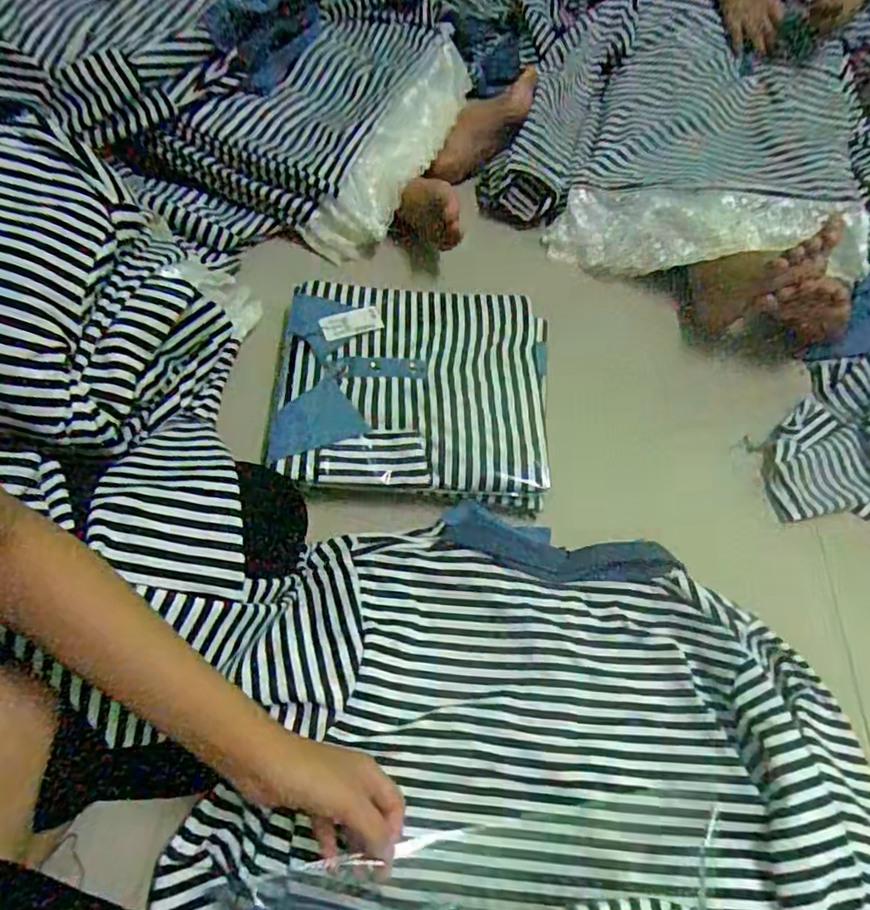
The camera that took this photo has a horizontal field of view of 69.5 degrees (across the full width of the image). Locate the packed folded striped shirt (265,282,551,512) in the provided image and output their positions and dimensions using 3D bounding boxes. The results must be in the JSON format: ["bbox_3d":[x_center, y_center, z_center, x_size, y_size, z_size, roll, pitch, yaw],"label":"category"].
[{"bbox_3d":[-0.025,-0.077,0.685,0.286,0.035,0.269,3,61,-2],"label":"packed folded striped shirt"}]

